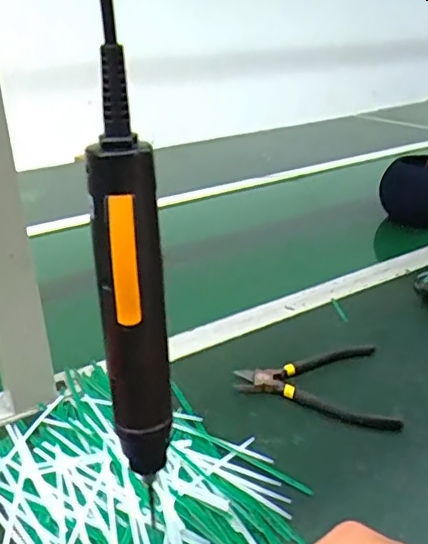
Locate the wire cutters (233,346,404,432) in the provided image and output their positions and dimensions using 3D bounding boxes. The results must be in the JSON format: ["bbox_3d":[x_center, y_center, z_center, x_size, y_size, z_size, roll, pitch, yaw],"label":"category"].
[{"bbox_3d":[0.092,0.106,0.525,0.138,0.008,0.116,-1,26,0],"label":"wire cutters"}]

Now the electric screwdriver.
[{"bbox_3d":[-0.041,0.014,0.275,0.026,0.218,0.037,4,26,12],"label":"electric screwdriver"}]

